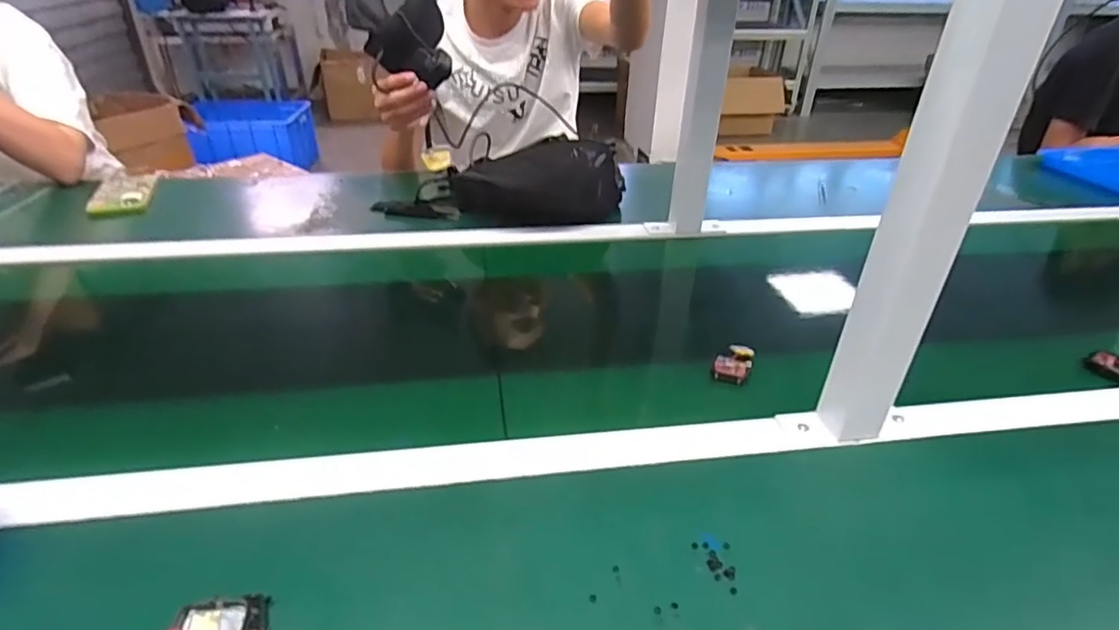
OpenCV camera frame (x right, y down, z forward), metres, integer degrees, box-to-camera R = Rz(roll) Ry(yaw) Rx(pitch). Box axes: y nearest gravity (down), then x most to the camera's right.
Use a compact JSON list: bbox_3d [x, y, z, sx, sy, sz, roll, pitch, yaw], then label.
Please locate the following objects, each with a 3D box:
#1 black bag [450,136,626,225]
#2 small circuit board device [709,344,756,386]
[{"bbox_3d":[-0.031,-0.211,0.937,0.270,0.100,0.129,-1,33,-5],"label":"black bag"},{"bbox_3d":[0.177,0.049,0.607,0.035,0.016,0.047,16,36,18],"label":"small circuit board device"}]

